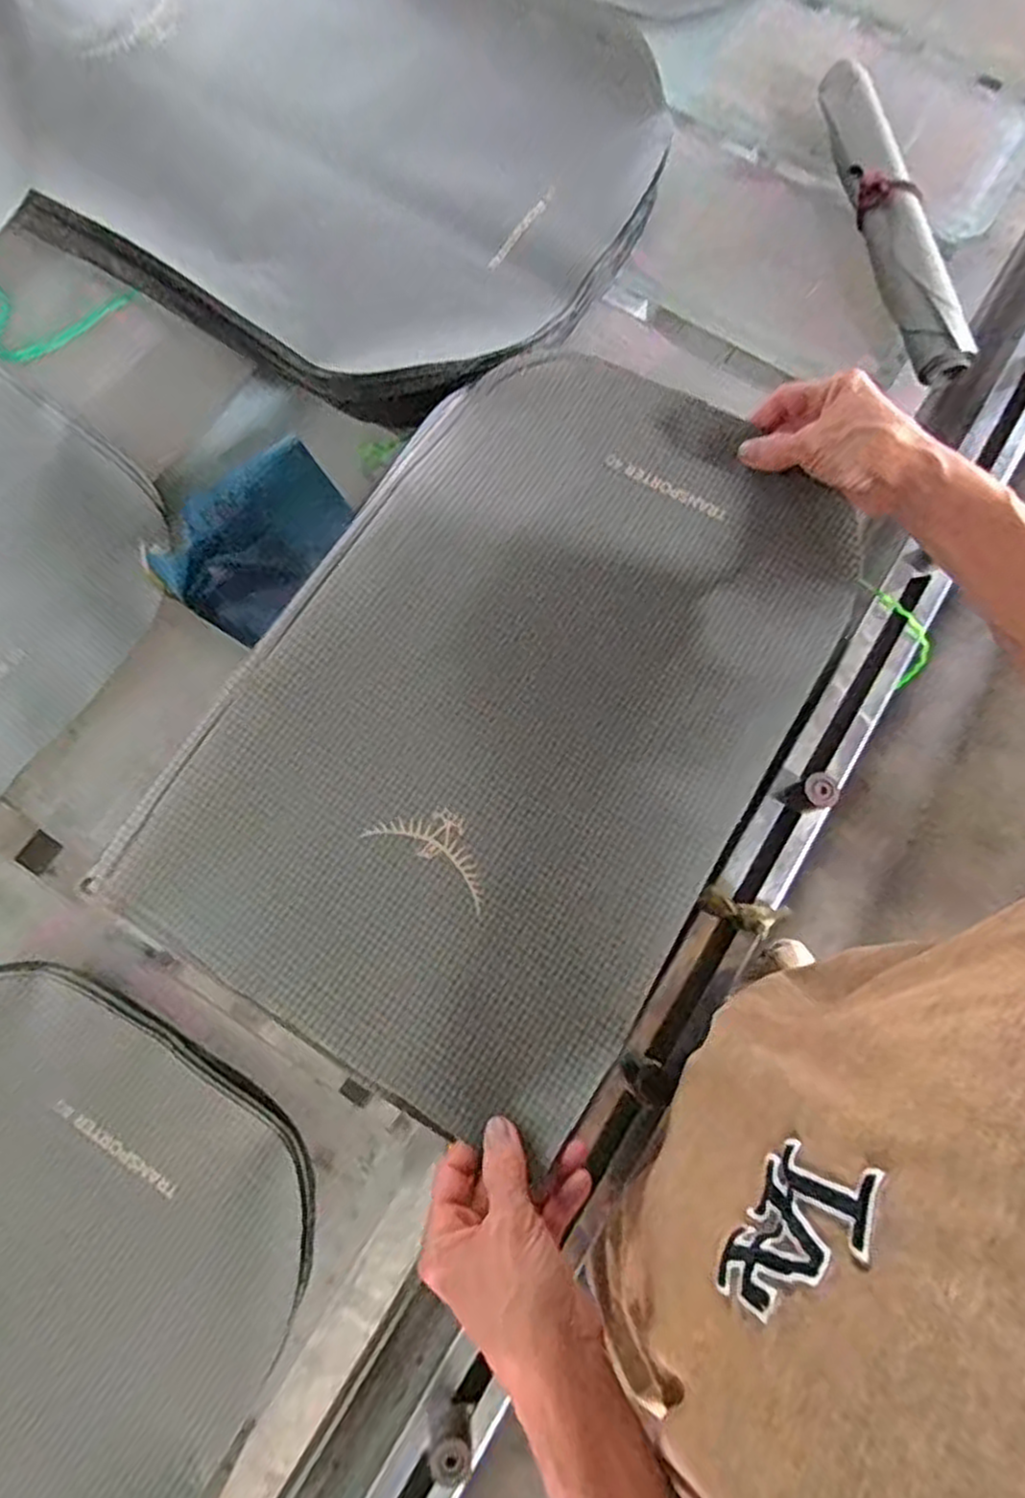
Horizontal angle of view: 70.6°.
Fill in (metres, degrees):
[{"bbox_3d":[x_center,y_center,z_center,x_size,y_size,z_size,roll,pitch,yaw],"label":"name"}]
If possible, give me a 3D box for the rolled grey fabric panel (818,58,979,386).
[{"bbox_3d":[0.350,-0.503,0.680,0.065,0.044,0.354,-7,76,-3],"label":"rolled grey fabric panel"}]

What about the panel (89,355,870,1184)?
[{"bbox_3d":[0.009,-0.028,0.501,0.347,0.055,0.492,31,77,2],"label":"panel"}]

